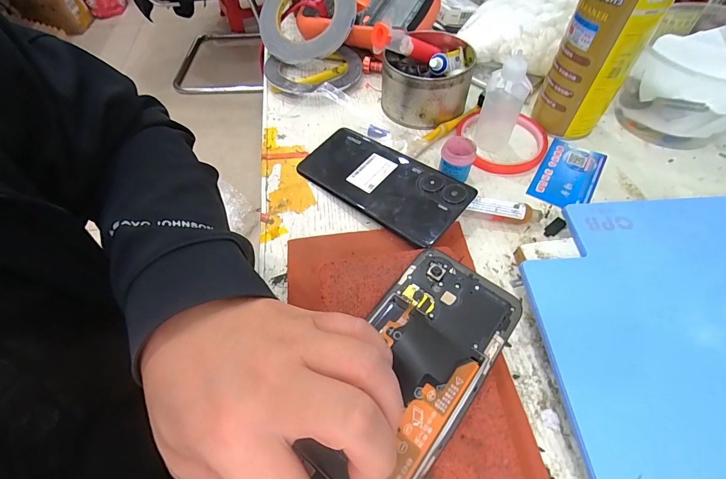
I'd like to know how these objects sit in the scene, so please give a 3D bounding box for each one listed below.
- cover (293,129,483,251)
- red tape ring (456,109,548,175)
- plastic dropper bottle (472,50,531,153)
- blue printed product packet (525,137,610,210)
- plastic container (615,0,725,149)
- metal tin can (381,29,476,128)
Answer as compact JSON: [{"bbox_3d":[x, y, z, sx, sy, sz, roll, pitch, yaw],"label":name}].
[{"bbox_3d":[0.014,-0.056,0.326,0.163,0.006,0.072,33,70,30],"label":"cover"},{"bbox_3d":[0.140,-0.099,0.358,0.090,0.011,0.082,-1,55,1],"label":"red tape ring"},{"bbox_3d":[0.132,-0.129,0.334,0.035,0.086,0.030,22,59,16],"label":"plastic dropper bottle"},{"bbox_3d":[0.198,-0.064,0.341,0.052,0.004,0.086,28,61,19],"label":"blue printed product packet"},{"bbox_3d":[0.324,-0.156,0.349,0.103,0.085,0.108,31,62,21],"label":"plastic container"},{"bbox_3d":[0.070,-0.175,0.381,0.090,0.053,0.095,-1,55,1],"label":"metal tin can"}]

